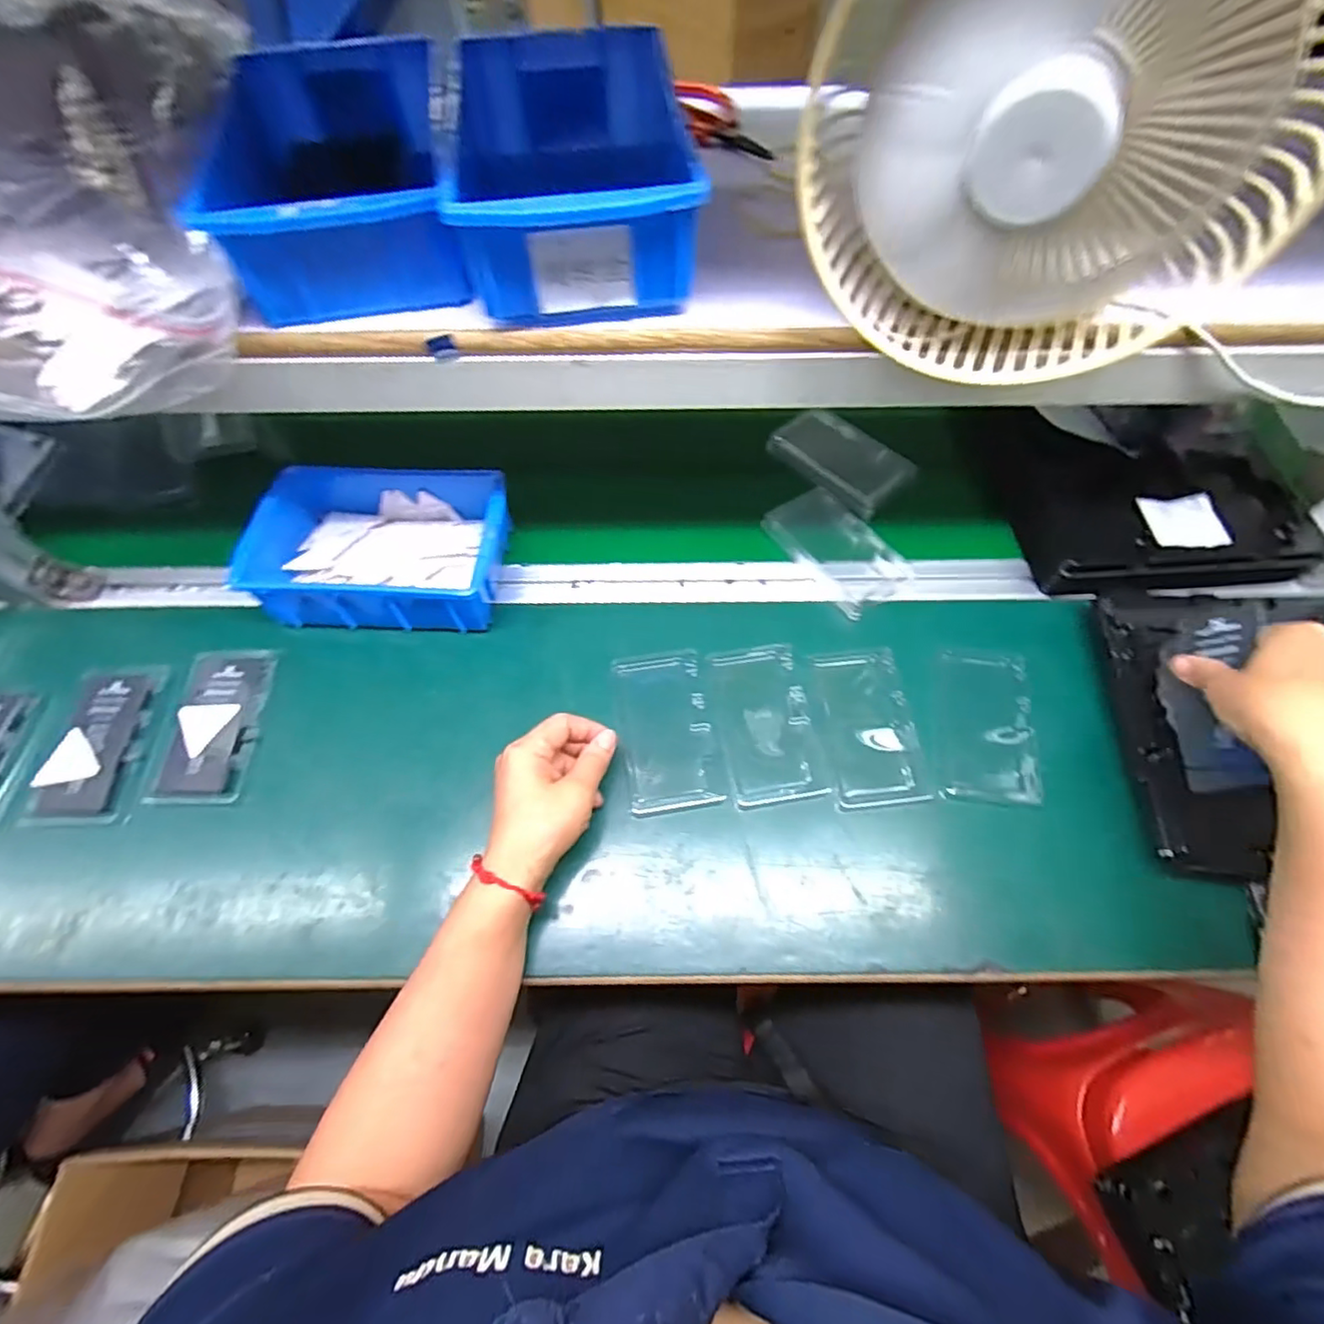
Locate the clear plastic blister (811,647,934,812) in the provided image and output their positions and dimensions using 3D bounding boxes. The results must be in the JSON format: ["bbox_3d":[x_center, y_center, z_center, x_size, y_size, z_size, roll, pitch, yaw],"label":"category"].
[{"bbox_3d":[0.163,0.050,0.485,0.071,0.004,0.125,-6,62,-3],"label":"clear plastic blister"}]

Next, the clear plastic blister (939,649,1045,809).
[{"bbox_3d":[0.257,0.048,0.487,0.075,0.005,0.122,5,62,3],"label":"clear plastic blister"}]

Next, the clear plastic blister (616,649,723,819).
[{"bbox_3d":[0.002,0.053,0.488,0.070,0.011,0.128,-8,63,-4],"label":"clear plastic blister"}]

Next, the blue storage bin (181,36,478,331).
[{"bbox_3d":[-0.187,-0.287,0.375,0.128,0.089,0.202,-8,63,-4],"label":"blue storage bin"}]

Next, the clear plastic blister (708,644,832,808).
[{"bbox_3d":[0.083,0.046,0.486,0.074,0.006,0.128,-8,63,-4],"label":"clear plastic blister"}]

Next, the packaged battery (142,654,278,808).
[{"bbox_3d":[-0.357,0.048,0.490,0.068,0.010,0.127,1,62,1],"label":"packaged battery"}]

